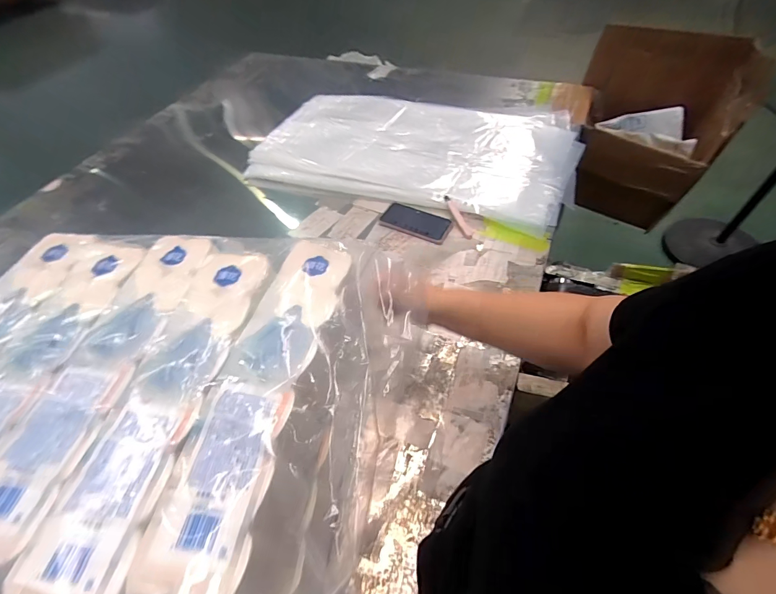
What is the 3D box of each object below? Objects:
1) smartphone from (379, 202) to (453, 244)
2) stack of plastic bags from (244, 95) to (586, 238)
[{"bbox_3d":[0.068,-0.181,0.889,0.163,0.013,0.094,18,57,17],"label":"smartphone"},{"bbox_3d":[0.082,-0.433,1.068,0.856,0.046,0.504,13,56,14],"label":"stack of plastic bags"}]

